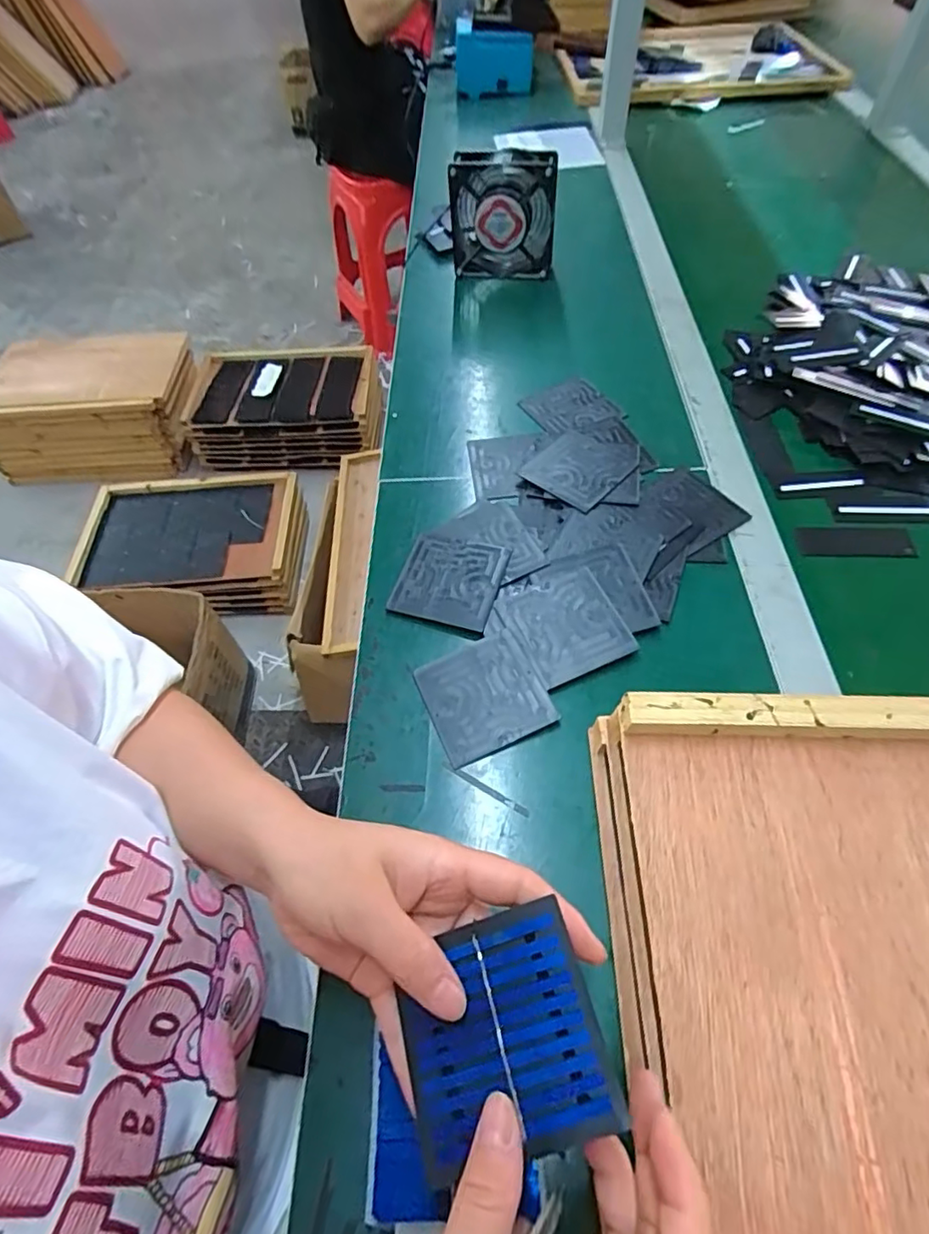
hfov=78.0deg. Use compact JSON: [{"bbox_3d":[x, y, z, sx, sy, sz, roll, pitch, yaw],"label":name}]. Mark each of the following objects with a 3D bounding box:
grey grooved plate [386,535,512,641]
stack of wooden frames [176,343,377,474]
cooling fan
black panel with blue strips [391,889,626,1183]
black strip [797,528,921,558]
[{"bbox_3d":[-0.013,-0.029,0.454,0.080,0.009,0.082,14,58,12],"label":"grey grooved plate"},{"bbox_3d":[-0.480,-0.582,1.590,0.506,0.158,0.335,0,56,3],"label":"stack of wooden frames"},{"bbox_3d":[0.044,-0.474,0.688,0.125,0.129,0.044,6,56,7],"label":"cooling fan"},{"bbox_3d":[0.013,0.169,0.232,0.078,0.004,0.077,-22,56,5],"label":"black panel with blue strips"},{"bbox_3d":[0.325,-0.062,0.478,0.093,0.005,0.035,-1,56,2],"label":"black strip"}]

